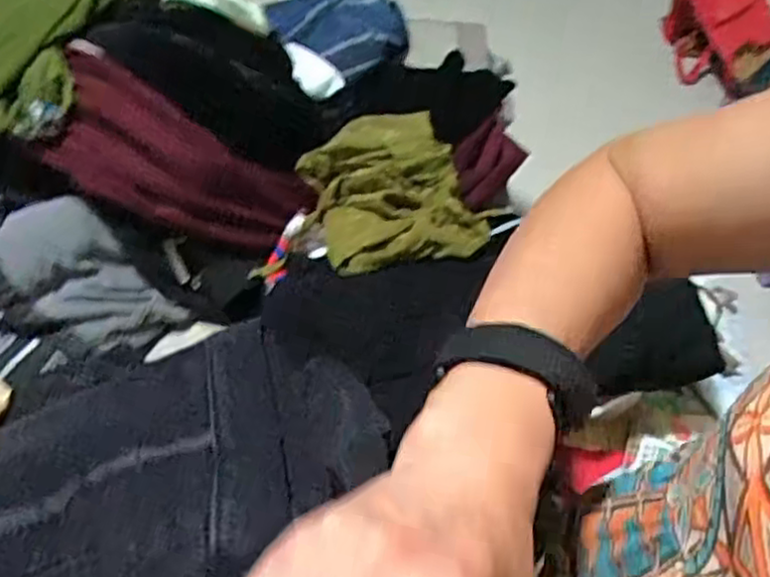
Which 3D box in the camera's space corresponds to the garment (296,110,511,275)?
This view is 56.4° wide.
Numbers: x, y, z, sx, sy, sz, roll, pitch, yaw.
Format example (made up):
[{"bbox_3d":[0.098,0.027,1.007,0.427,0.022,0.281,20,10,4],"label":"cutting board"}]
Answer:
[{"bbox_3d":[0.008,-0.112,0.822,0.186,0.050,0.225,-15,54,-14],"label":"garment"}]

